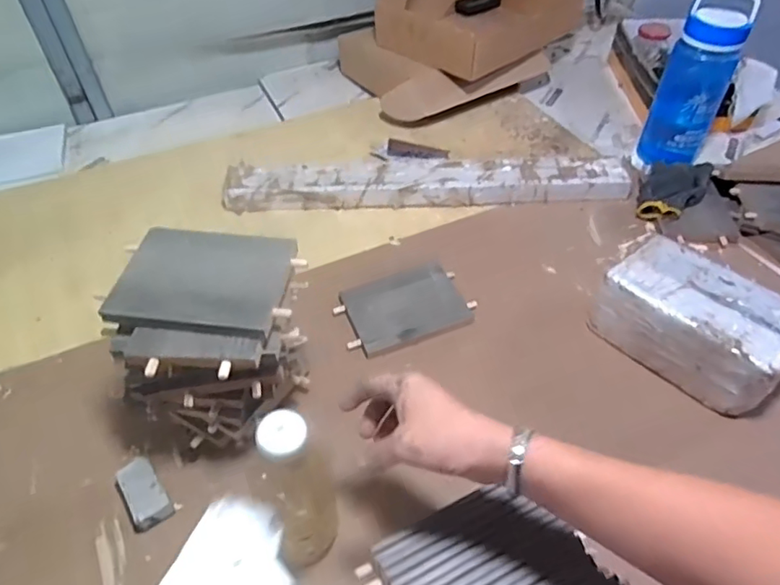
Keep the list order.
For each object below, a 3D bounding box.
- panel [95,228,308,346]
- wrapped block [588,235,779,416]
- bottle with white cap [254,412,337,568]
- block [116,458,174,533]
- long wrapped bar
[{"bbox_3d":[-0.174,-0.011,0.527,0.159,0.020,0.114,7,51,-1],"label":"panel"},{"bbox_3d":[0.369,0.040,0.680,0.206,0.112,0.128,36,57,29],"label":"wrapped block"},{"bbox_3d":[-0.079,0.182,0.489,0.057,0.214,0.053,0,48,0],"label":"bottle with white cap"},{"bbox_3d":[-0.258,0.209,0.581,0.039,0.031,0.068,-31,54,-25],"label":"block"},{"bbox_3d":[0.062,-0.183,0.934,0.665,0.041,0.089,-1,48,0],"label":"long wrapped bar"}]

